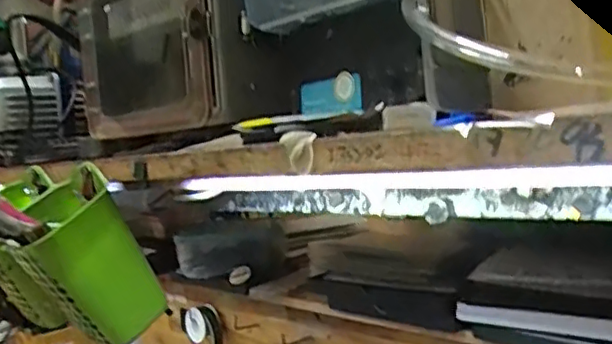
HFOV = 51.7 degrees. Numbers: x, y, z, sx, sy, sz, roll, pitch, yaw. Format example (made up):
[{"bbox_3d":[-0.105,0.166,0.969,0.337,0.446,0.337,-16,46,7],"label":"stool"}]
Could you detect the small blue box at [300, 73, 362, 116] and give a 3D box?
[{"bbox_3d":[0.018,-0.056,0.464,0.055,0.025,0.007,-3,3,36],"label":"small blue box"}]

